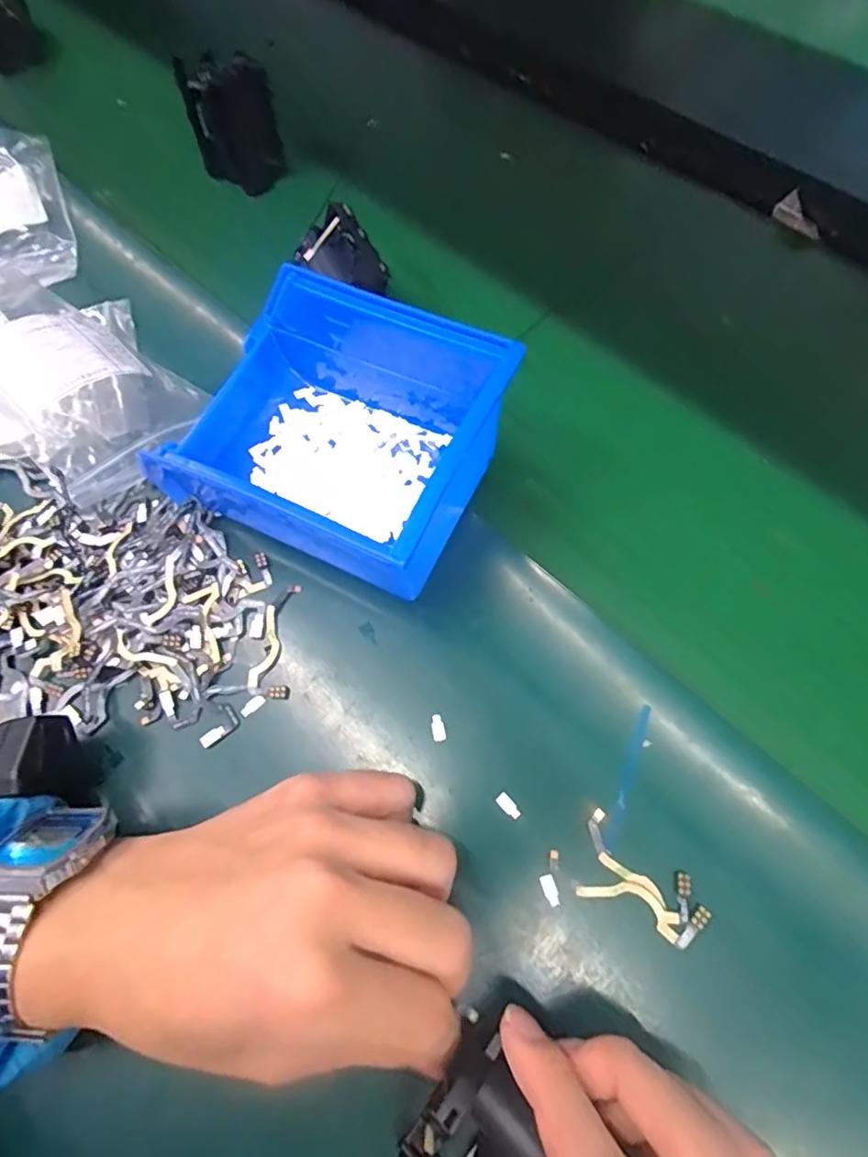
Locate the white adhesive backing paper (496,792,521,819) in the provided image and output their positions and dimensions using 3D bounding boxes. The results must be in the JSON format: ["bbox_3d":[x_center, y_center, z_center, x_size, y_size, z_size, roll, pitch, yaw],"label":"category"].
[{"bbox_3d":[0.030,0.092,0.238,0.005,0.004,0.011,-43,74,-14],"label":"white adhesive backing paper"}]

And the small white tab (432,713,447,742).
[{"bbox_3d":[0.002,0.064,0.251,0.005,0.004,0.011,-13,69,-4],"label":"small white tab"}]

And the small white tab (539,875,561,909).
[{"bbox_3d":[0.045,0.120,0.226,0.005,0.004,0.011,-20,70,-7],"label":"small white tab"}]

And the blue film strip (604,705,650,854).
[{"bbox_3d":[0.078,0.079,0.237,0.005,0.004,0.059,20,70,11],"label":"blue film strip"}]

